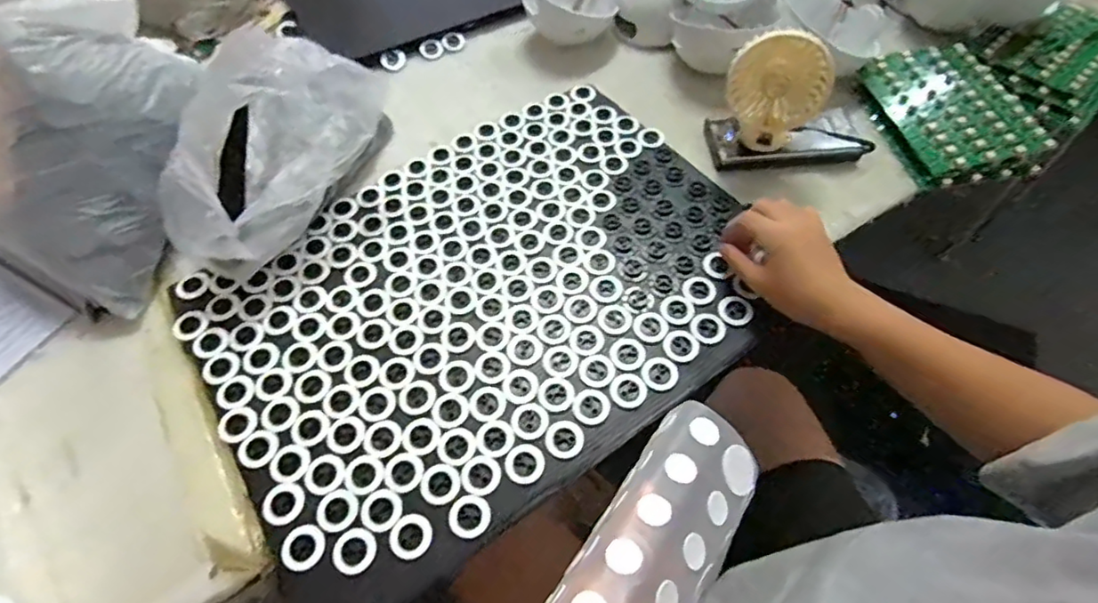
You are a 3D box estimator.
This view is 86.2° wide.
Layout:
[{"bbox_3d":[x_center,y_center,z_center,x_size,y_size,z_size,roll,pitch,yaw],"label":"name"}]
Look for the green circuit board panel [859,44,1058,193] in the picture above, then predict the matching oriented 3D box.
[{"bbox_3d":[0.425,-0.202,0.627,0.150,0.035,0.191,-10,56,-6],"label":"green circuit board panel"}]

